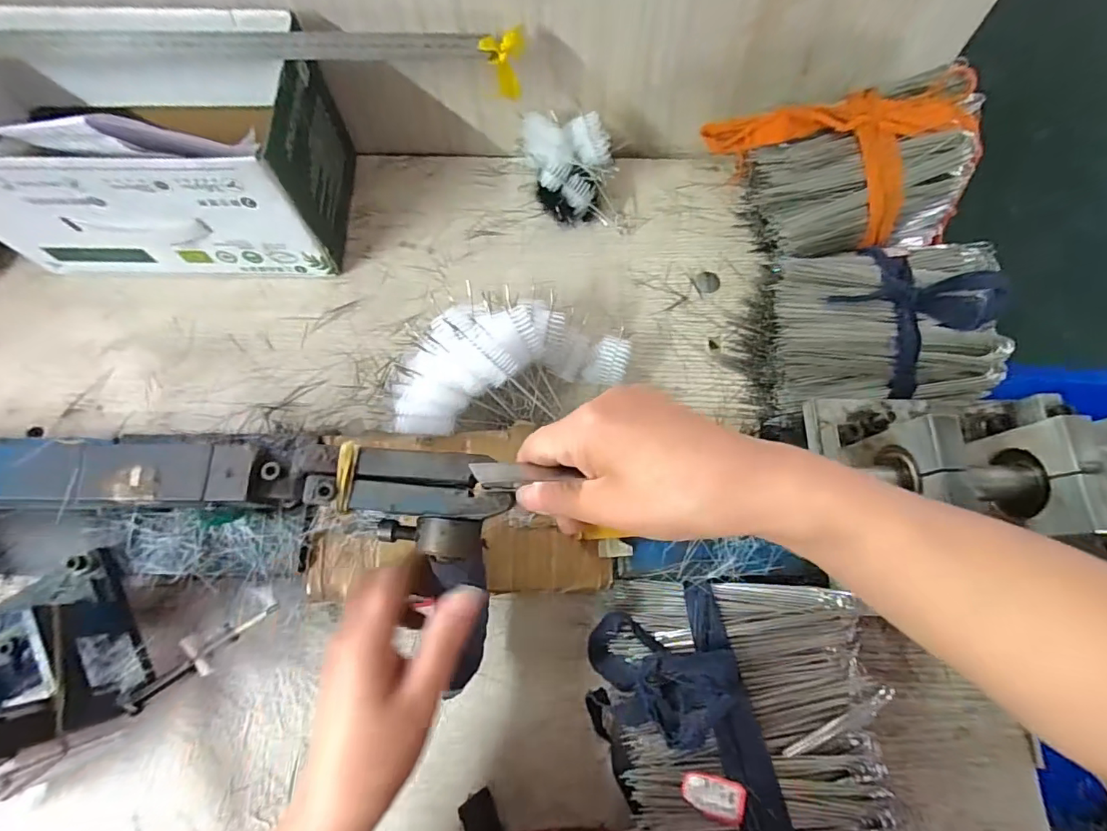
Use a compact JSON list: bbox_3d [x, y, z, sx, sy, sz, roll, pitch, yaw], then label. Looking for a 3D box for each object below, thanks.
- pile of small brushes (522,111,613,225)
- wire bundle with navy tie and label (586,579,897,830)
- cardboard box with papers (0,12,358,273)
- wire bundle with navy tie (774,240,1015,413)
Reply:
[{"bbox_3d":[0.012,-0.228,0.476,0.082,0.076,0.073,3,72,0],"label":"pile of small brushes"},{"bbox_3d":[0.117,0.196,0.339,0.175,0.079,0.156,2,72,0],"label":"wire bundle with navy tie and label"},{"bbox_3d":[-0.333,-0.223,0.424,0.273,0.161,0.166,2,72,0],"label":"cardboard box with papers"},{"bbox_3d":[0.251,-0.070,0.392,0.154,0.063,0.123,0,93,19],"label":"wire bundle with navy tie"}]

